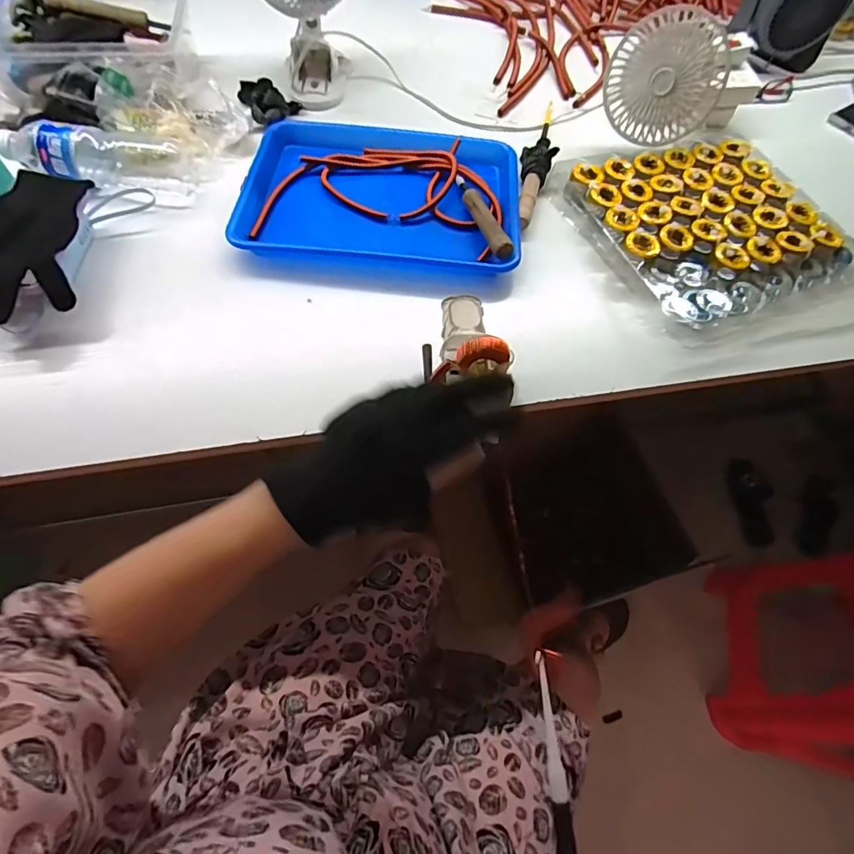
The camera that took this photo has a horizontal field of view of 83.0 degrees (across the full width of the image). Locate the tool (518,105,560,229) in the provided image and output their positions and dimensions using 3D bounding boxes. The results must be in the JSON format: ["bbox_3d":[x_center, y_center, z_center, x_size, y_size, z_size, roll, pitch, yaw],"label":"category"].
[{"bbox_3d":[0.151,-0.368,0.649,0.040,0.035,0.293,15,62,4],"label":"tool"}]

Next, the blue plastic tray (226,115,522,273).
[{"bbox_3d":[-0.053,-0.296,0.600,0.329,0.027,0.246,5,61,-1],"label":"blue plastic tray"}]

